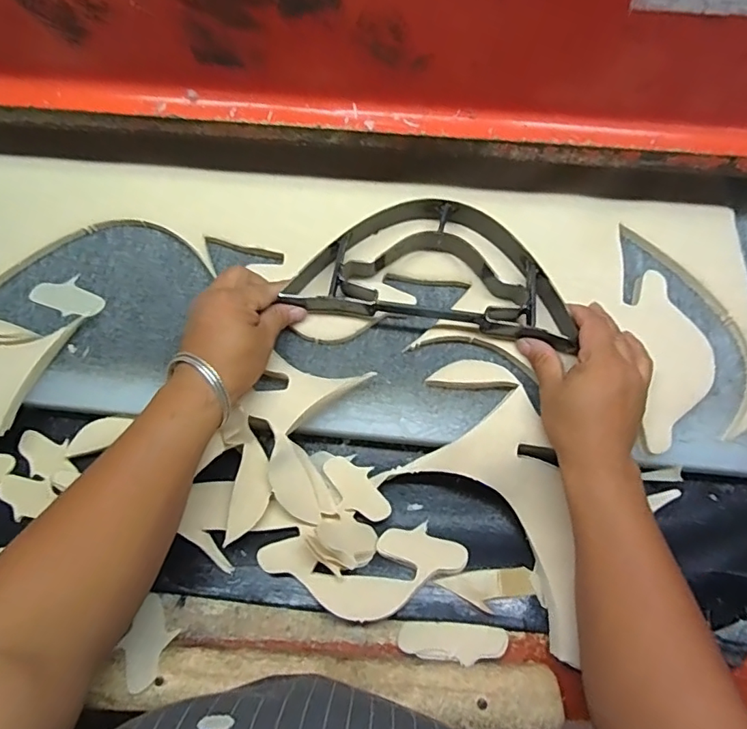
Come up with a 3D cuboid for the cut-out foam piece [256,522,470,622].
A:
[{"bbox_3d":[-0.007,0.170,0.420,0.163,0.018,0.067,-6,70,0],"label":"cut-out foam piece"}]

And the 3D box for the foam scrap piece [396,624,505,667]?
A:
[{"bbox_3d":[0.064,0.221,0.411,0.084,0.010,0.026,-1,70,2],"label":"foam scrap piece"}]

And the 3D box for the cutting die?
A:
[{"bbox_3d":[0.057,-0.087,0.468,0.243,0.050,0.115,8,70,5],"label":"cutting die"}]

